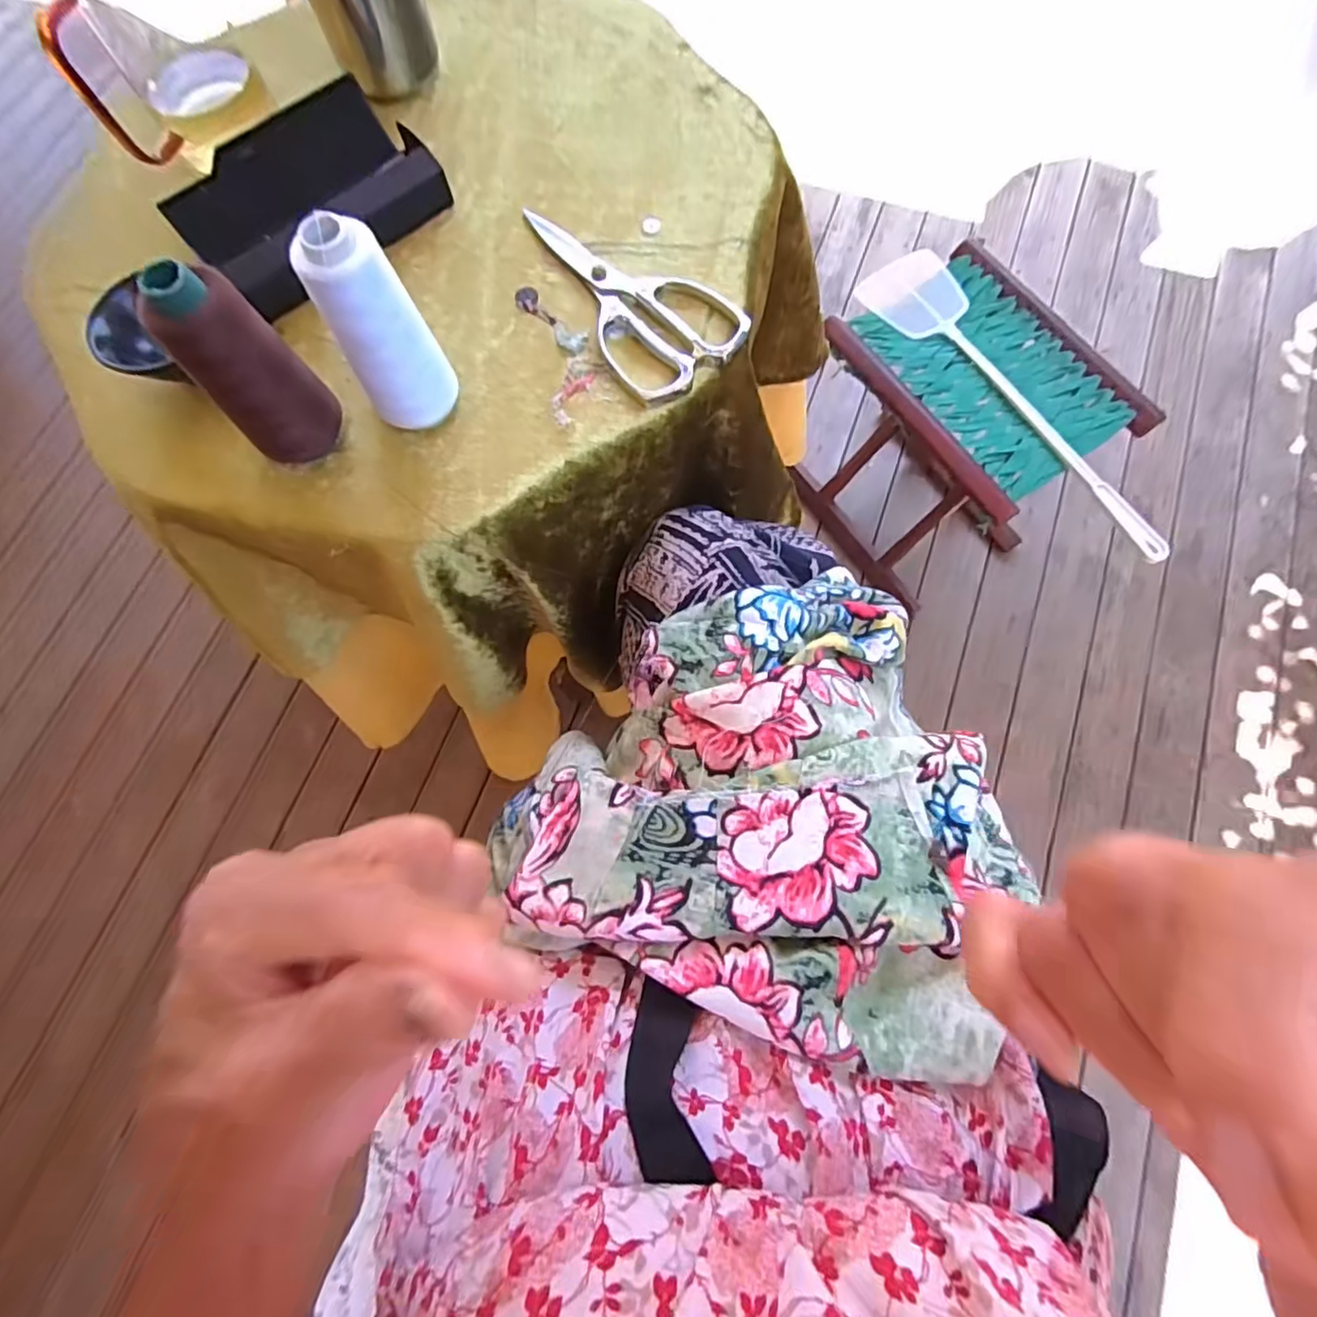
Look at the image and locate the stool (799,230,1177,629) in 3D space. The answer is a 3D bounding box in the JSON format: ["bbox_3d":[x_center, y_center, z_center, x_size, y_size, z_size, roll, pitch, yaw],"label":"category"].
[{"bbox_3d":[0.361,-0.278,0.817,0.240,0.287,0.295,-34,76,-8],"label":"stool"}]

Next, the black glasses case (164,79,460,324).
[{"bbox_3d":[-0.224,-0.298,0.402,0.152,0.034,0.118,-43,77,-10],"label":"black glasses case"}]

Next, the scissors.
[{"bbox_3d":[-0.023,-0.234,0.388,0.083,0.014,0.169,-36,76,-8],"label":"scissors"}]

